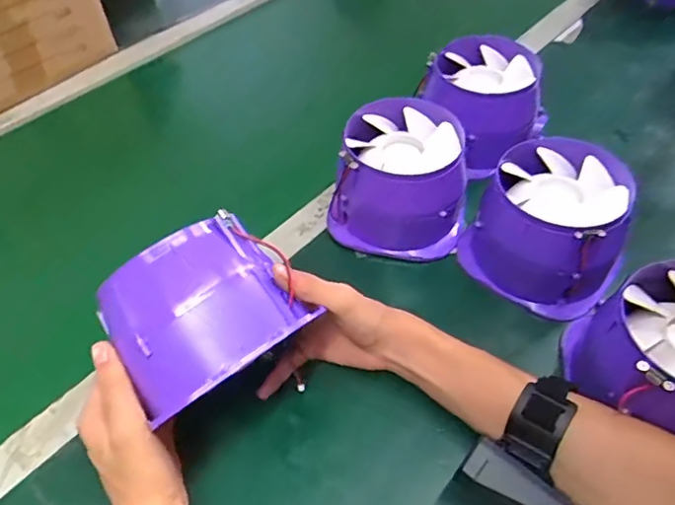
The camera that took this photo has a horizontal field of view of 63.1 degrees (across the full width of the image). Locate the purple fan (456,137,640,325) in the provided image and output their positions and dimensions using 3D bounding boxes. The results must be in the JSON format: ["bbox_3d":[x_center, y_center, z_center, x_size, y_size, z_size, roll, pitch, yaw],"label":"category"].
[{"bbox_3d":[0.196,-0.026,0.509,0.128,0.095,0.123,32,58,26],"label":"purple fan"}]

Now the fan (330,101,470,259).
[{"bbox_3d":[0.066,-0.073,0.554,0.127,0.098,0.126,14,52,14],"label":"fan"}]

